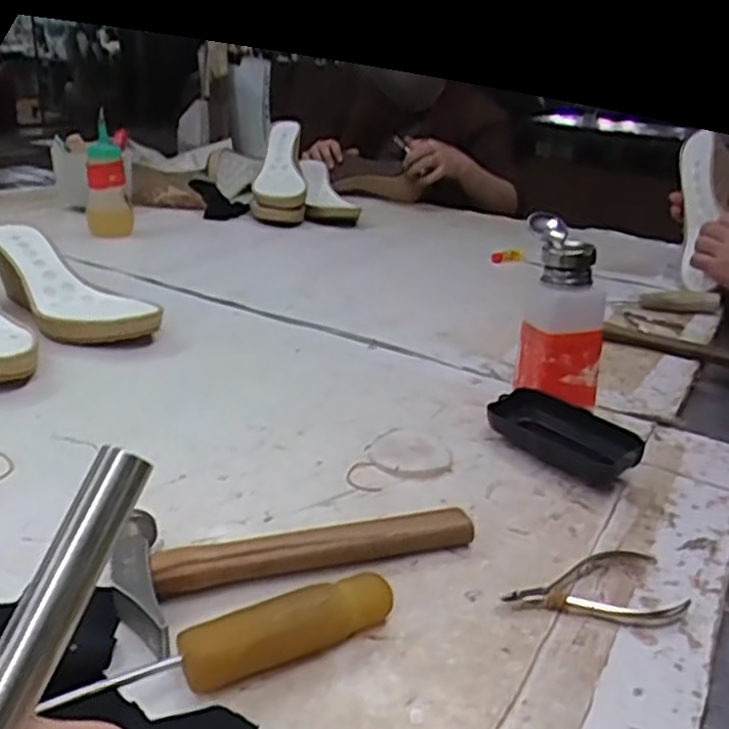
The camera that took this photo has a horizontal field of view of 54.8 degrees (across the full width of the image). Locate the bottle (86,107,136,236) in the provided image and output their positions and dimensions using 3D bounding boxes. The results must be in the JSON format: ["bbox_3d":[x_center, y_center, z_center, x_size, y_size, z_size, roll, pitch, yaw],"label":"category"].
[{"bbox_3d":[-0.362,-0.261,0.986,0.051,0.159,0.046,-12,29,-30],"label":"bottle"}]

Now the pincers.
[{"bbox_3d":[0.125,0.124,0.382,0.099,0.009,0.051,-3,24,-18],"label":"pincers"}]

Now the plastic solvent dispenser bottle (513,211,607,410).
[{"bbox_3d":[0.160,-0.033,0.570,0.063,0.152,0.072,4,23,-4],"label":"plastic solvent dispenser bottle"}]

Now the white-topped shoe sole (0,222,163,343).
[{"bbox_3d":[-0.294,-0.080,0.707,0.106,0.066,0.230,-12,29,-35],"label":"white-topped shoe sole"}]

